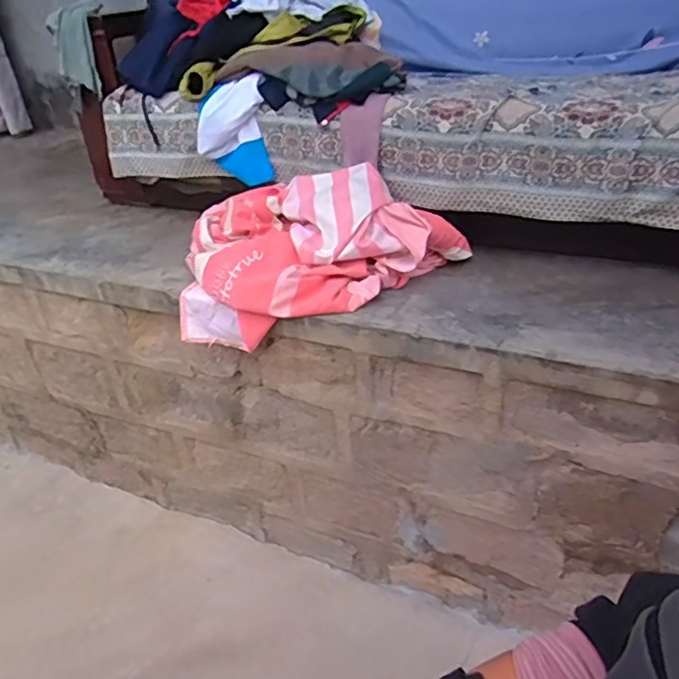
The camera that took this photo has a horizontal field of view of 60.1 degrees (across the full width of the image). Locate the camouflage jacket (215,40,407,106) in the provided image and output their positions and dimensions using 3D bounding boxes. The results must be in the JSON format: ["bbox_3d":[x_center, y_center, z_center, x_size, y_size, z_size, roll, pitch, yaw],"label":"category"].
[{"bbox_3d":[-0.074,-0.647,1.416,0.459,0.101,0.210,4,33,9],"label":"camouflage jacket"}]

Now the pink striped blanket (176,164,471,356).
[{"bbox_3d":[-0.035,-0.185,1.287,0.624,0.261,0.353,1,32,5],"label":"pink striped blanket"}]

